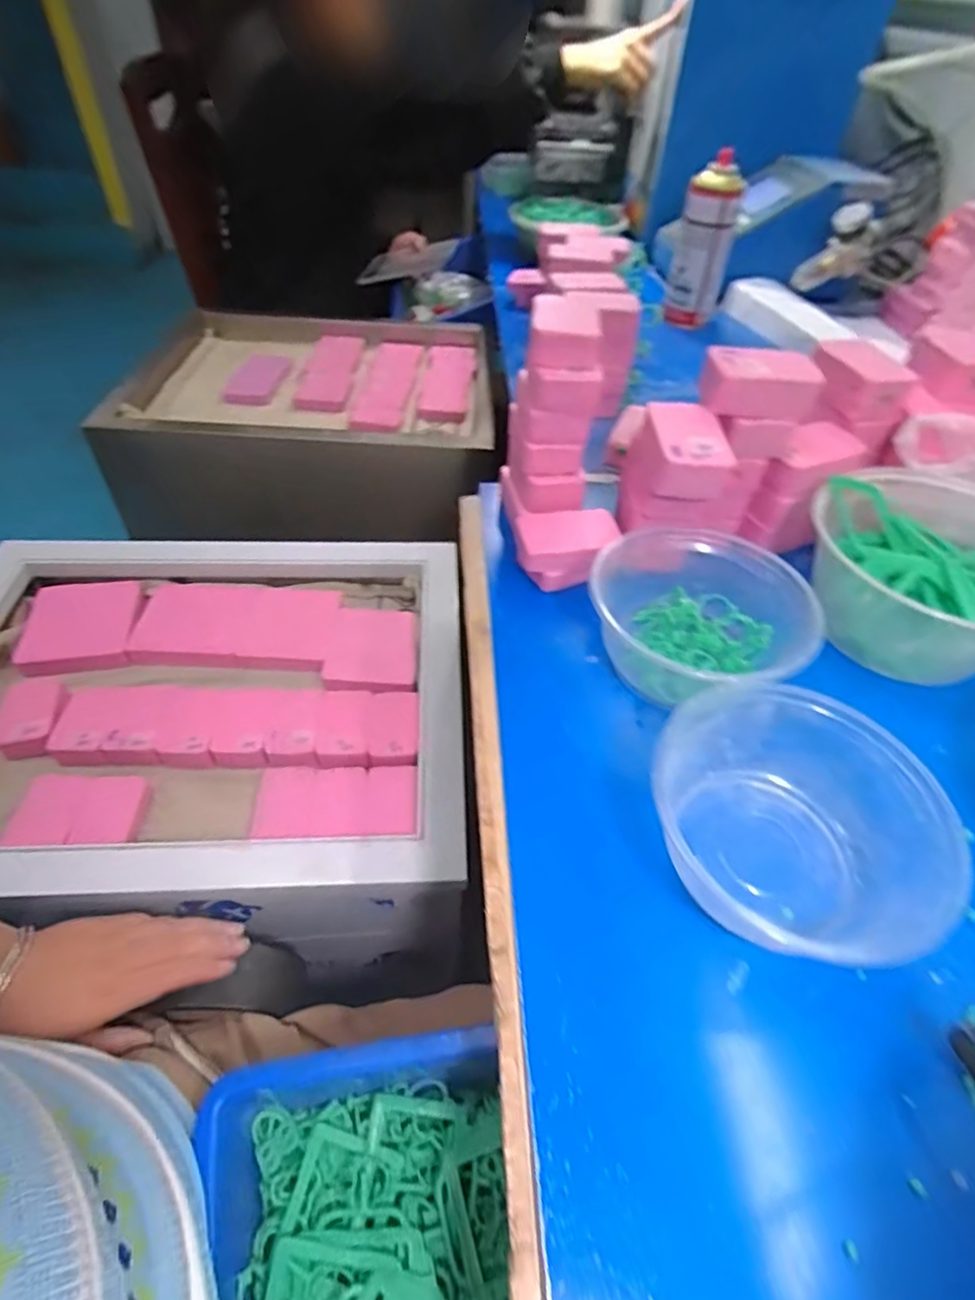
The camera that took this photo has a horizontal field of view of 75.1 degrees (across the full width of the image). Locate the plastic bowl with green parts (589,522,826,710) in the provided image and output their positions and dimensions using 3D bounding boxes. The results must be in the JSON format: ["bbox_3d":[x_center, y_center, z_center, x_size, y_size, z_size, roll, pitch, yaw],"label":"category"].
[{"bbox_3d":[0.136,-0.020,0.403,0.126,0.059,0.133,2,46,-2],"label":"plastic bowl with green parts"}]

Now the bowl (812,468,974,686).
[{"bbox_3d":[0.306,-0.050,0.438,0.145,0.071,0.162,-26,53,-25],"label":"bowl"}]

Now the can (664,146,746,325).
[{"bbox_3d":[0.274,-0.514,0.813,0.067,0.171,0.050,16,48,11],"label":"can"}]

